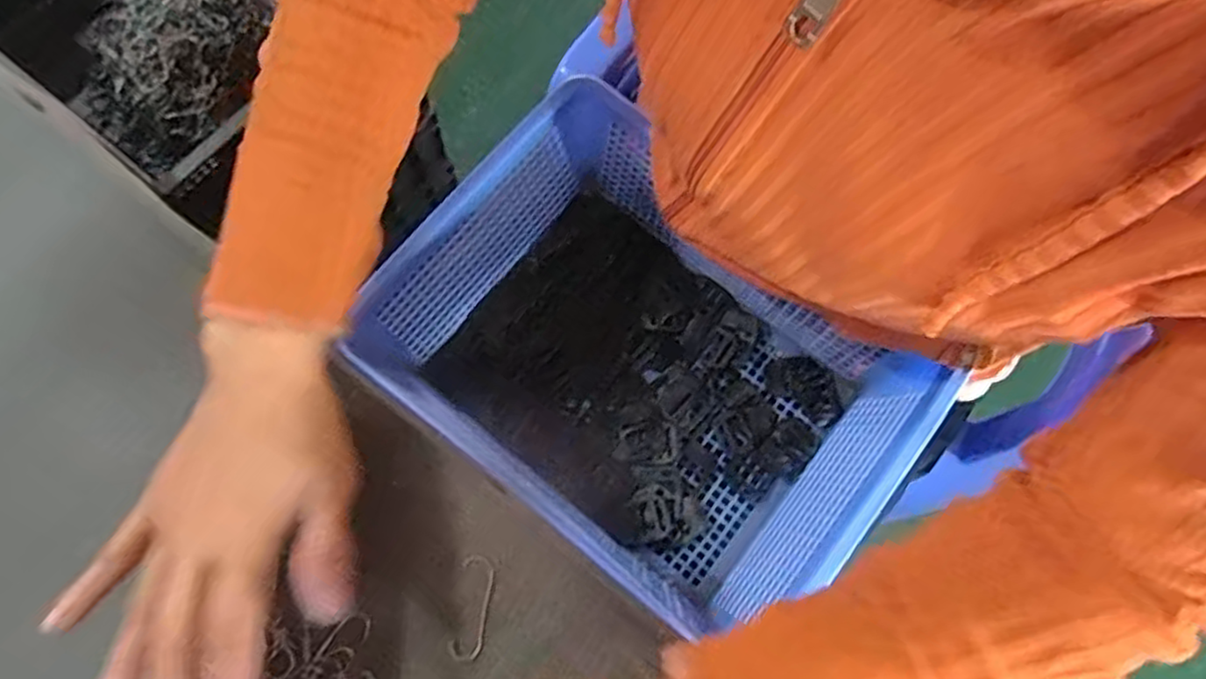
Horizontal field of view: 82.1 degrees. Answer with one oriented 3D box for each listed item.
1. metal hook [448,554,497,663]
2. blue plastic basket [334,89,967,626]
[{"bbox_3d":[-0.063,0.129,0.334,0.016,0.004,0.048,7,72,0],"label":"metal hook"},{"bbox_3d":[0.020,0.006,0.444,0.319,0.103,0.214,40,75,10],"label":"blue plastic basket"}]

